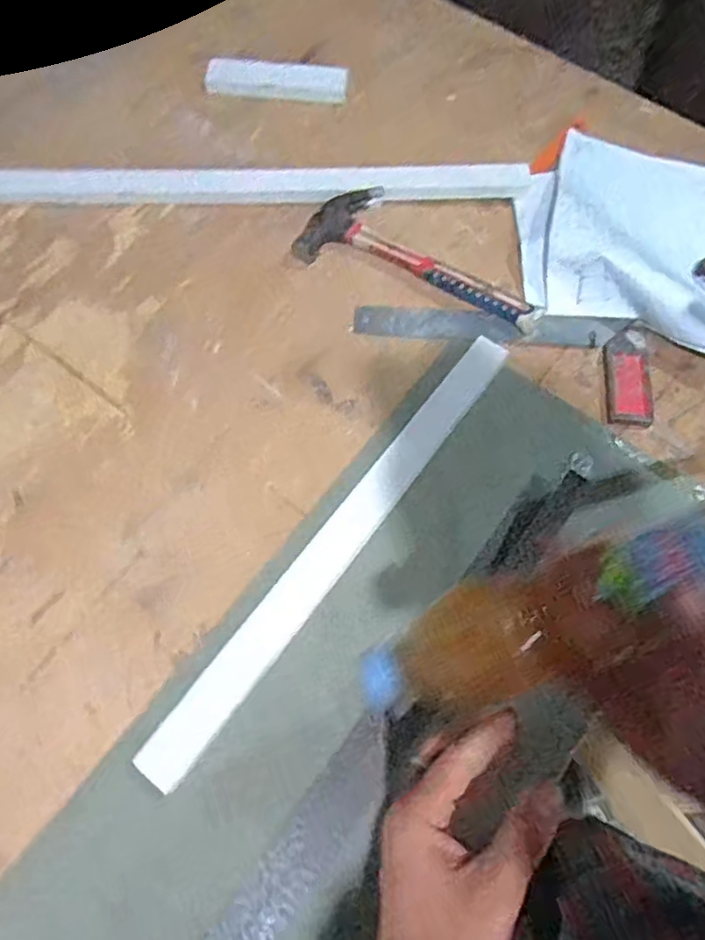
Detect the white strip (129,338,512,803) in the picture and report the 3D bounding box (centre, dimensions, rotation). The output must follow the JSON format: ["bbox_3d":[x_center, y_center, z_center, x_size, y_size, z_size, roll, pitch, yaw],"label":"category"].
[{"bbox_3d":[-0.014,0.059,0.578,0.046,0.014,0.489,31,72,26],"label":"white strip"}]

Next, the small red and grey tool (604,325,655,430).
[{"bbox_3d":[0.279,-0.095,0.642,0.042,0.007,0.108,4,69,3],"label":"small red and grey tool"}]

